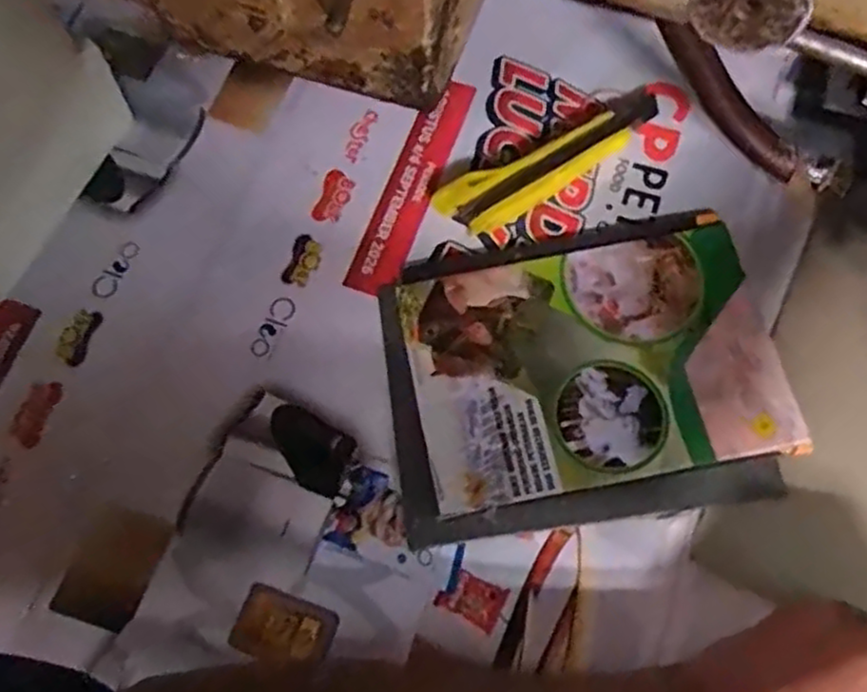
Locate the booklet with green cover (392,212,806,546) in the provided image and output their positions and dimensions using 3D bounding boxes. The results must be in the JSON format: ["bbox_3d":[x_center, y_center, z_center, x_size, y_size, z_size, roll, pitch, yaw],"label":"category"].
[{"bbox_3d":[0.089,0.013,0.430,0.224,0.012,0.176,-7,68,-3],"label":"booklet with green cover"}]

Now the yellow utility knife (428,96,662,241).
[{"bbox_3d":[0.082,-0.120,0.476,0.166,0.016,0.039,-28,70,-11],"label":"yellow utility knife"}]

